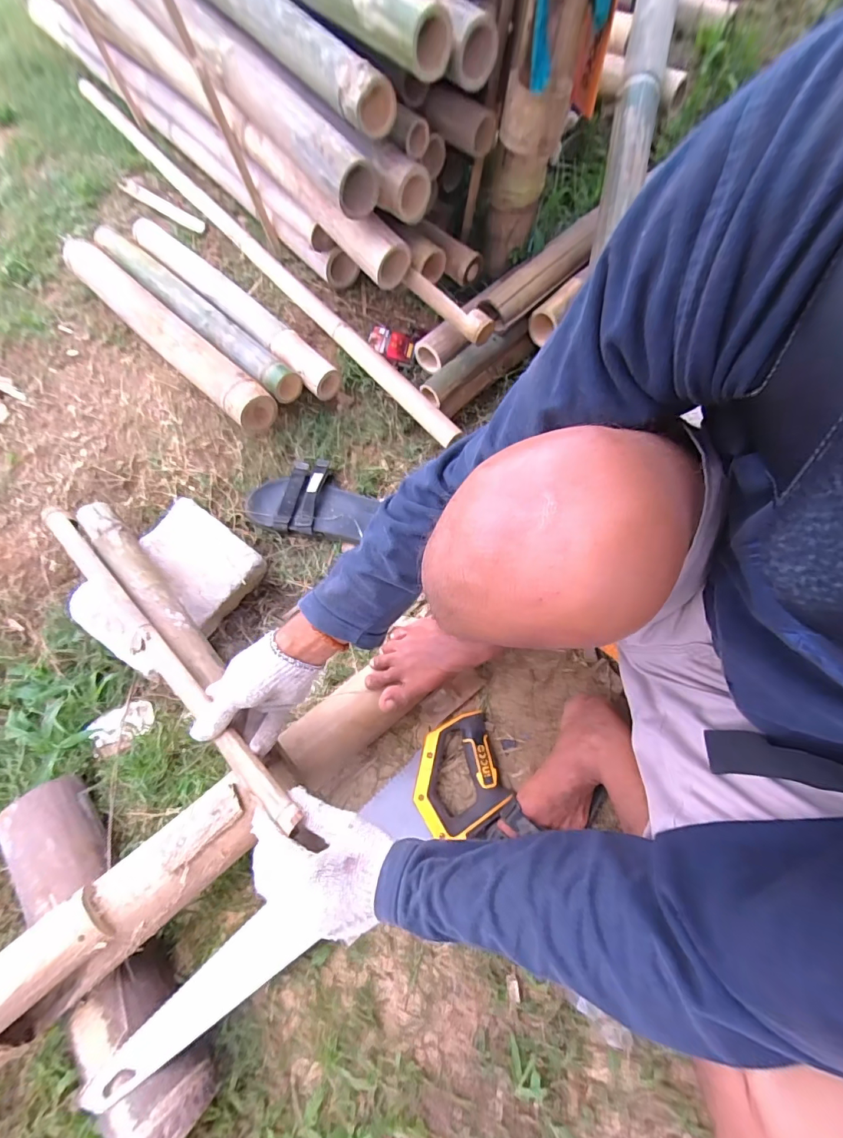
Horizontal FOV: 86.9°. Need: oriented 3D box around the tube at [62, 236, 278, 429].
[{"bbox_3d":[-0.510,-0.473,0.873,0.636,0.095,0.082,41,78,20],"label":"tube"}]

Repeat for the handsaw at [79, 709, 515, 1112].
[{"bbox_3d":[-0.110,0.411,0.566,0.569,0.026,0.133,-35,72,-19],"label":"handsaw"}]

